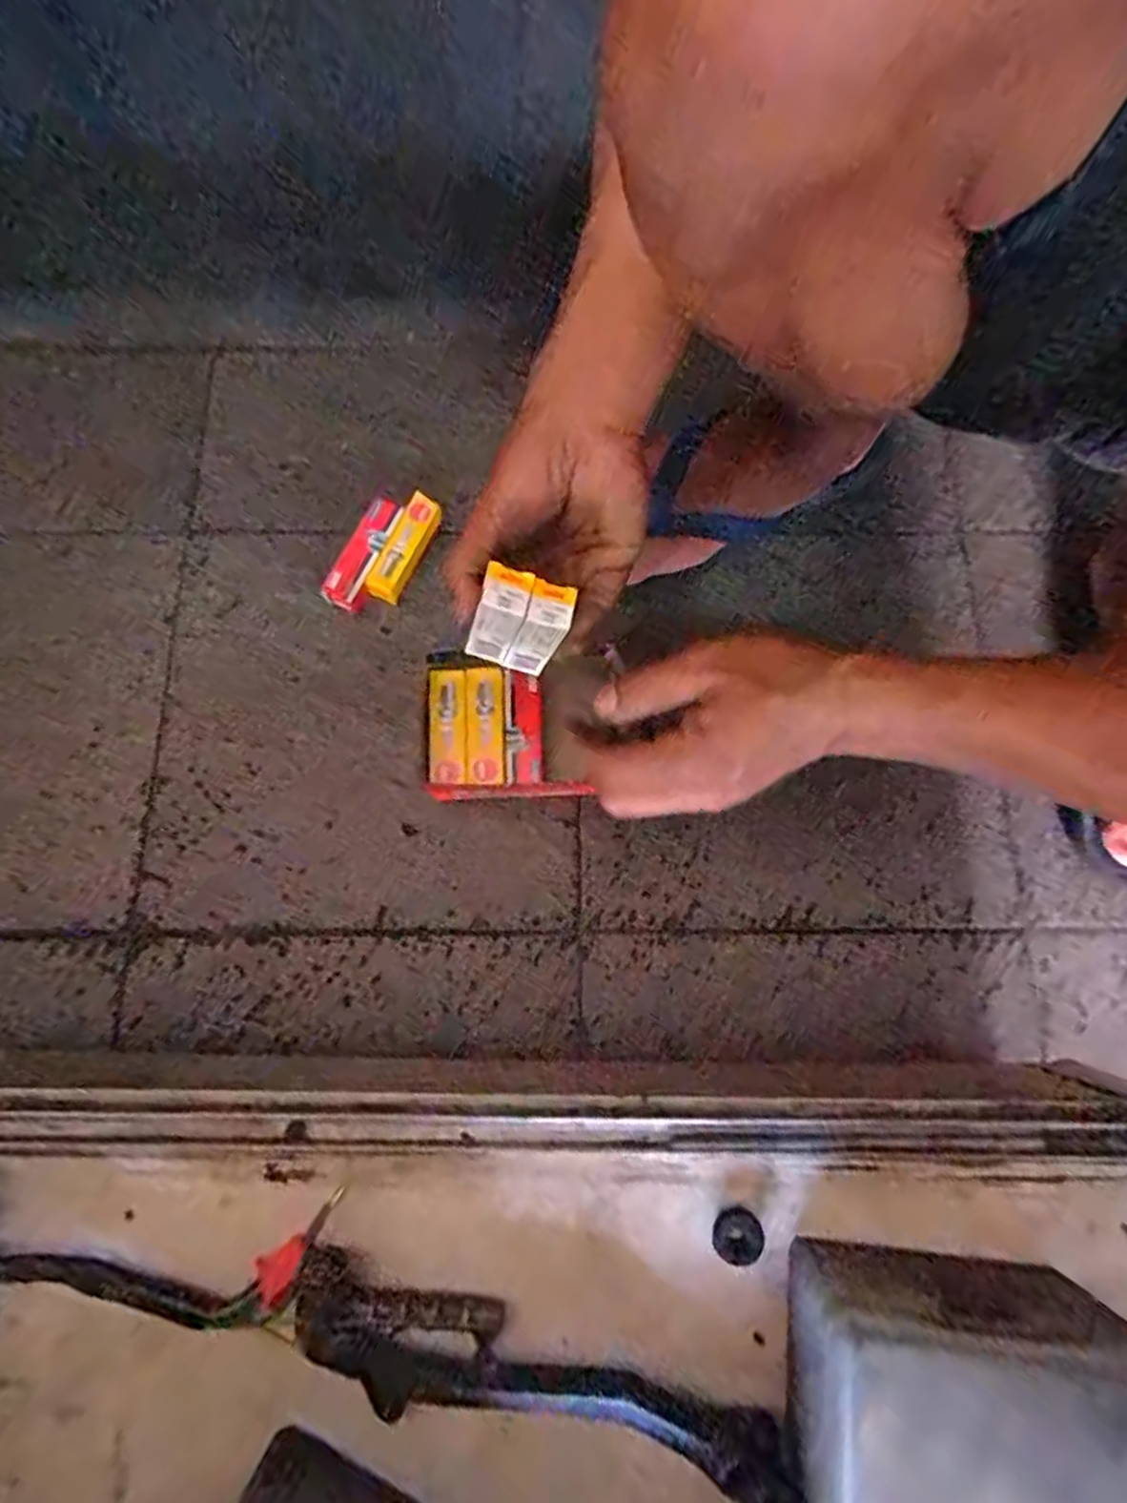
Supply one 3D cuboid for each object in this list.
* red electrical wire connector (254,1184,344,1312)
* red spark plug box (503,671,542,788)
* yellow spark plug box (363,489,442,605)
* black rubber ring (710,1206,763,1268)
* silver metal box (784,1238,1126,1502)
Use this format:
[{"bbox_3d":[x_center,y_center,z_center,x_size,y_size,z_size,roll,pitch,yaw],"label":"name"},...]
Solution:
[{"bbox_3d":[-0.108,0.203,0.288,0.016,0.015,0.049,40,80,8],"label":"red electrical wire connector"},{"bbox_3d":[-0.028,-0.013,0.490,0.024,0.031,0.078,-2,77,-1],"label":"red spark plug box"},{"bbox_3d":[-0.119,-0.151,0.525,0.025,0.025,0.083,23,78,5],"label":"yellow spark plug box"},{"bbox_3d":[0.074,0.205,0.294,0.021,0.007,0.019,-38,80,-9],"label":"black rubber ring"},{"bbox_3d":[0.145,0.230,0.253,0.116,0.074,0.079,3,77,0],"label":"silver metal box"}]

